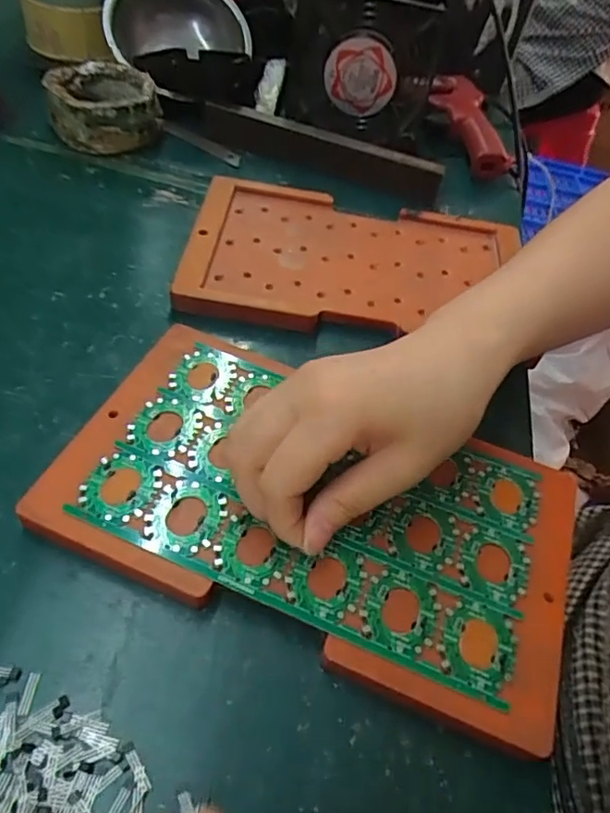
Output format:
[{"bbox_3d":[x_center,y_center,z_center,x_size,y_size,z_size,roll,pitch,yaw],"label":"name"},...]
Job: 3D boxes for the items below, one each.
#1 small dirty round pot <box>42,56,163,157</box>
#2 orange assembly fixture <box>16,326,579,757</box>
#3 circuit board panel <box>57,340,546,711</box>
[{"bbox_3d":[-0.167,-0.248,0.474,0.082,0.046,0.074,-12,54,-20],"label":"small dirty round pot"},{"bbox_3d":[0.008,0.044,0.276,0.236,0.016,0.139,22,50,8],"label":"orange assembly fixture"},{"bbox_3d":[0.008,0.041,0.275,0.199,0.010,0.118,20,52,10],"label":"circuit board panel"}]

